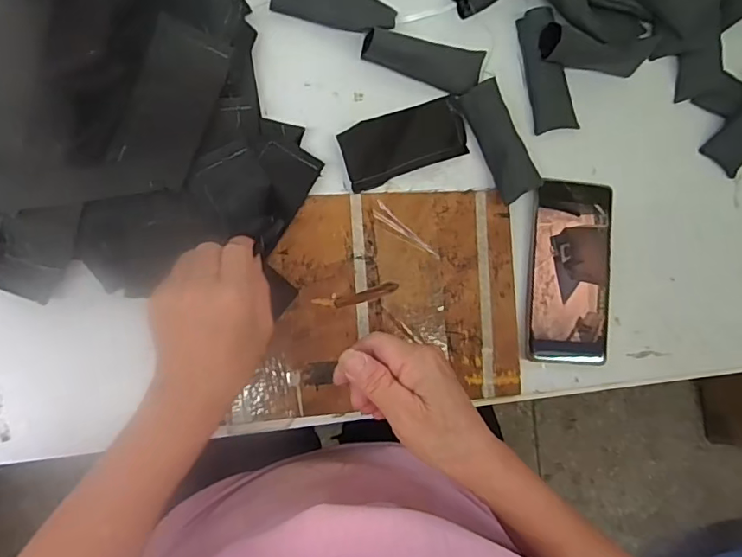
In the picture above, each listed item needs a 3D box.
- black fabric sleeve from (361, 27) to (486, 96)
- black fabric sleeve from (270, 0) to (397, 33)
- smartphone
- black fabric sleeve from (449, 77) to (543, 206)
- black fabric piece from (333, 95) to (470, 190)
[{"bbox_3d":[0.047,-0.185,0.435,0.103,0.026,0.037,7,87,-9],"label":"black fabric sleeve"},{"bbox_3d":[-0.030,-0.231,0.435,0.101,0.009,0.037,9,104,-14],"label":"black fabric sleeve"},{"bbox_3d":[0.178,-0.006,0.457,0.075,0.004,0.161,3,88,-9],"label":"smartphone"},{"bbox_3d":[0.111,-0.119,0.446,0.039,0.014,0.101,-27,92,-9],"label":"black fabric sleeve"},{"bbox_3d":[0.029,-0.117,0.441,0.112,0.017,0.053,-22,92,-9],"label":"black fabric piece"}]

